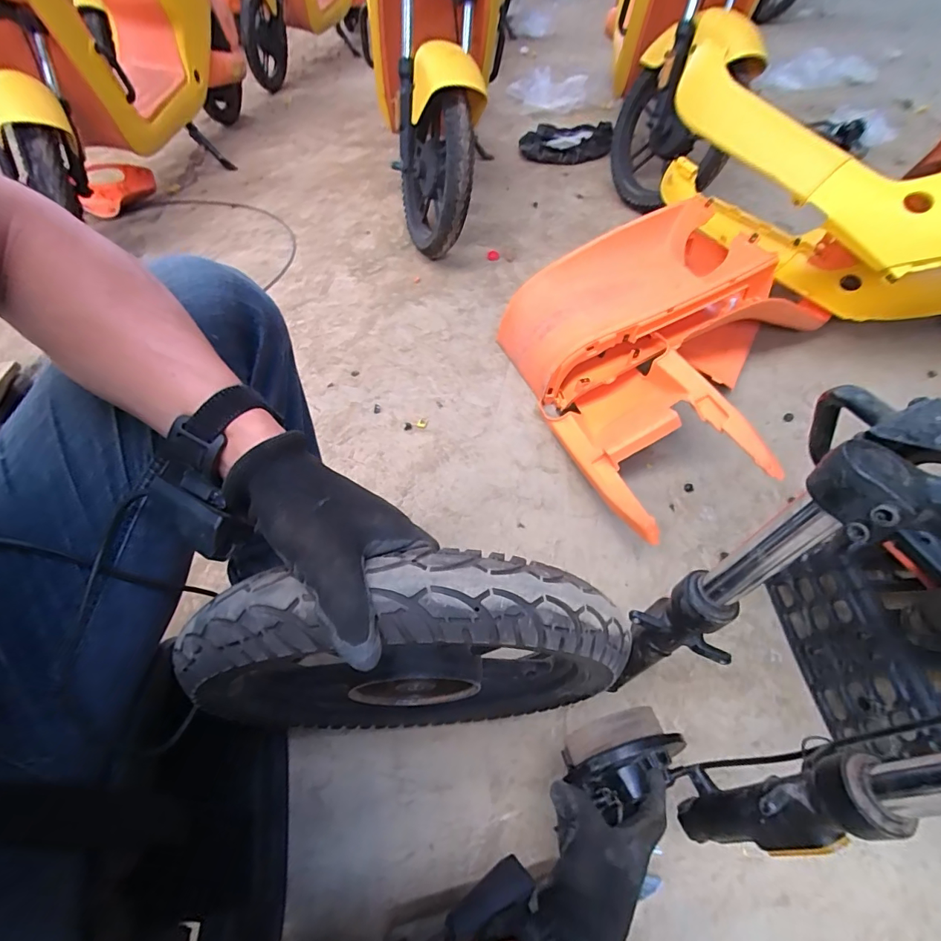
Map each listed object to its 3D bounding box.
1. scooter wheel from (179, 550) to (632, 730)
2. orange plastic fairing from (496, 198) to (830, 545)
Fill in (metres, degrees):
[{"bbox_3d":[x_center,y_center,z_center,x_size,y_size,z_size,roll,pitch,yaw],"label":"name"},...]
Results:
[{"bbox_3d":[-0.044,0.173,0.401,0.323,0.338,0.053,-6,54,0],"label":"scooter wheel"},{"bbox_3d":[0.413,-0.223,0.817,0.579,0.192,0.581,-17,56,-10],"label":"orange plastic fairing"}]

